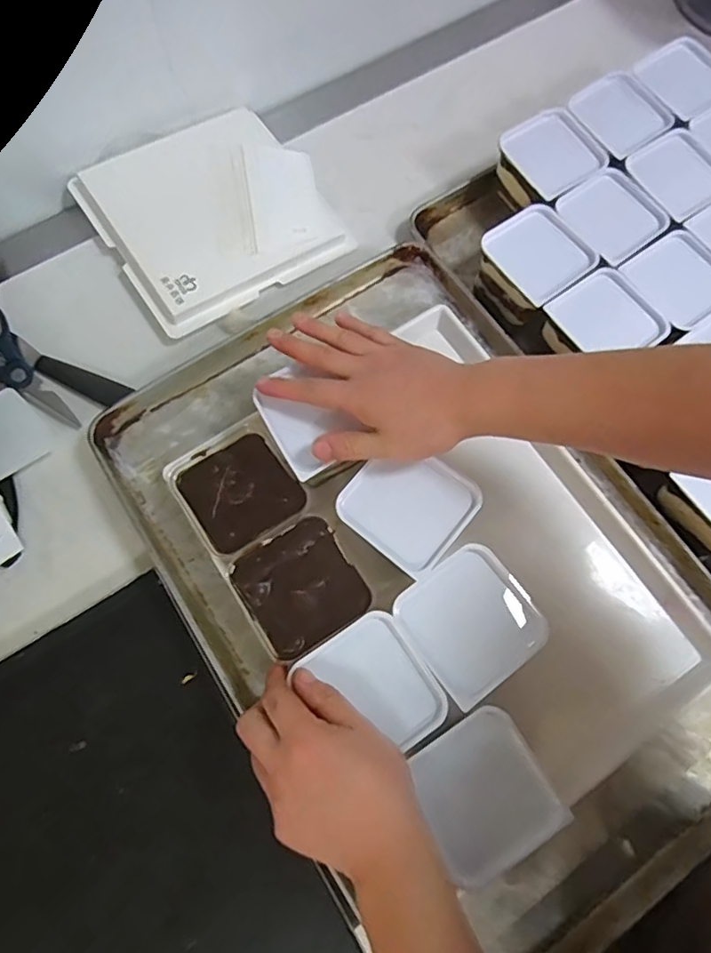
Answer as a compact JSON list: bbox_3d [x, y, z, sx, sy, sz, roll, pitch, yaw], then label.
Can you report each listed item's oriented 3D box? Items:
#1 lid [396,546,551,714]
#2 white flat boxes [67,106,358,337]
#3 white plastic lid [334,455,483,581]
[{"bbox_3d":[0.088,0.109,0.432,0.094,0.006,0.093,-36,78,-11],"label":"lid"},{"bbox_3d":[-0.160,-0.301,0.639,0.239,0.024,0.228,-33,76,-9],"label":"white flat boxes"},{"bbox_3d":[0.044,0.021,0.460,0.093,0.009,0.092,38,76,9],"label":"white plastic lid"}]

